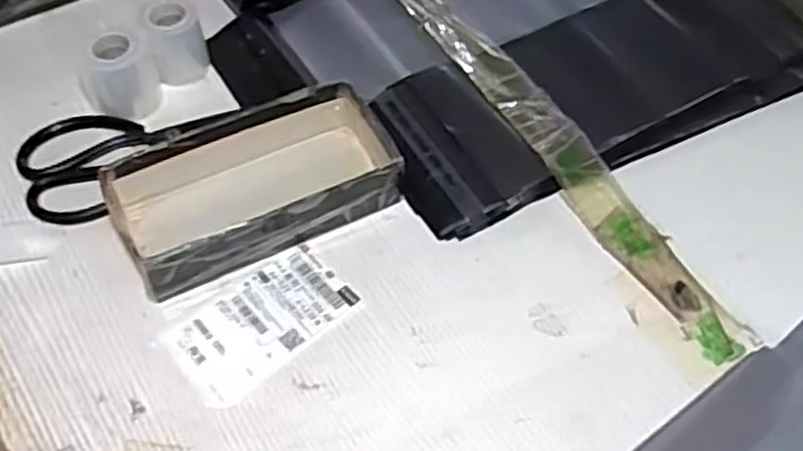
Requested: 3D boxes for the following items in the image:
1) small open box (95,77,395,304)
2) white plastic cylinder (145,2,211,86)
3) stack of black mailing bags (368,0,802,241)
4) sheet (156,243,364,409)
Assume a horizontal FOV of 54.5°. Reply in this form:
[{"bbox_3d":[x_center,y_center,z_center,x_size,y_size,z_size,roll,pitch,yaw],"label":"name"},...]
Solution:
[{"bbox_3d":[-0.113,-0.036,0.625,0.218,0.053,0.114,-22,59,-17],"label":"small open box"},{"bbox_3d":[-0.202,-0.164,0.708,0.046,0.066,0.037,-7,56,-7],"label":"white plastic cylinder"},{"bbox_3d":[0.266,-0.167,0.743,0.612,0.034,0.172,-22,59,-17],"label":"stack of black mailing bags"},{"bbox_3d":[-0.106,0.072,0.585,0.134,0.004,0.079,-35,63,-23],"label":"sheet"}]

